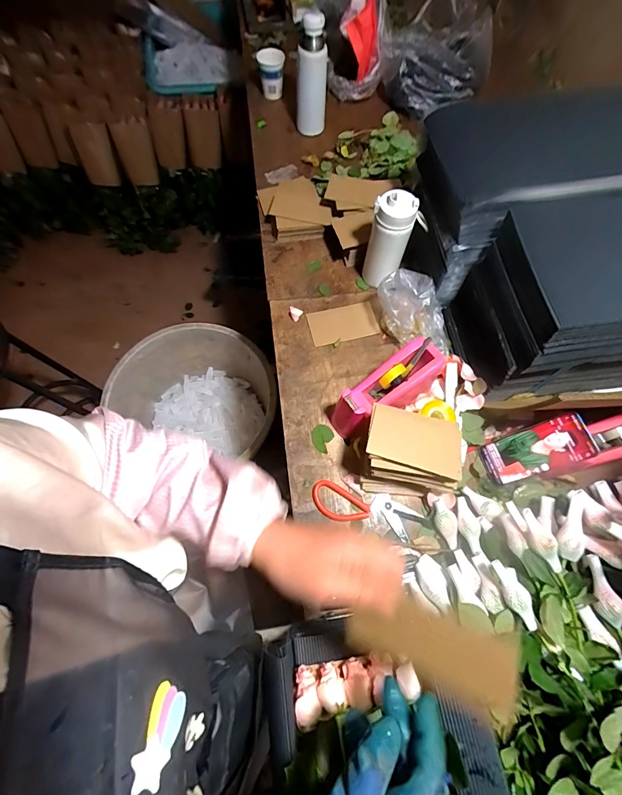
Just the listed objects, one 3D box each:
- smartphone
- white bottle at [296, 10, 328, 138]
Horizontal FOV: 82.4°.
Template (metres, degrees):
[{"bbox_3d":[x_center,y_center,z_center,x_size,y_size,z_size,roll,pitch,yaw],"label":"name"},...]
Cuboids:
[{"bbox_3d":[0.365,0.088,0.582,0.014,0.159,0.073,10,56,-45],"label":"smartphone"},{"bbox_3d":[0.003,-0.772,0.871,0.072,0.237,0.072,3,68,0],"label":"white bottle"}]

